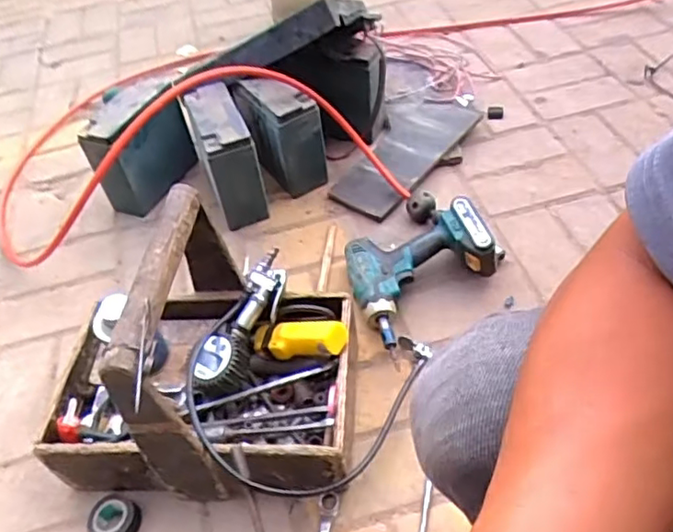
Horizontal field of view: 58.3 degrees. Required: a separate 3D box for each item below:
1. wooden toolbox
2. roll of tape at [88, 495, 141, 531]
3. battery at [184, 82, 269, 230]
[{"bbox_3d":[-0.154,0.099,0.682,0.355,0.282,0.256,0,47,6],"label":"wooden toolbox"},{"bbox_3d":[-0.253,0.291,0.688,0.049,0.029,0.052,-3,47,3],"label":"roll of tape"},{"bbox_3d":[-0.180,-0.179,0.996,0.076,0.171,0.182,-21,48,-10],"label":"battery"}]

